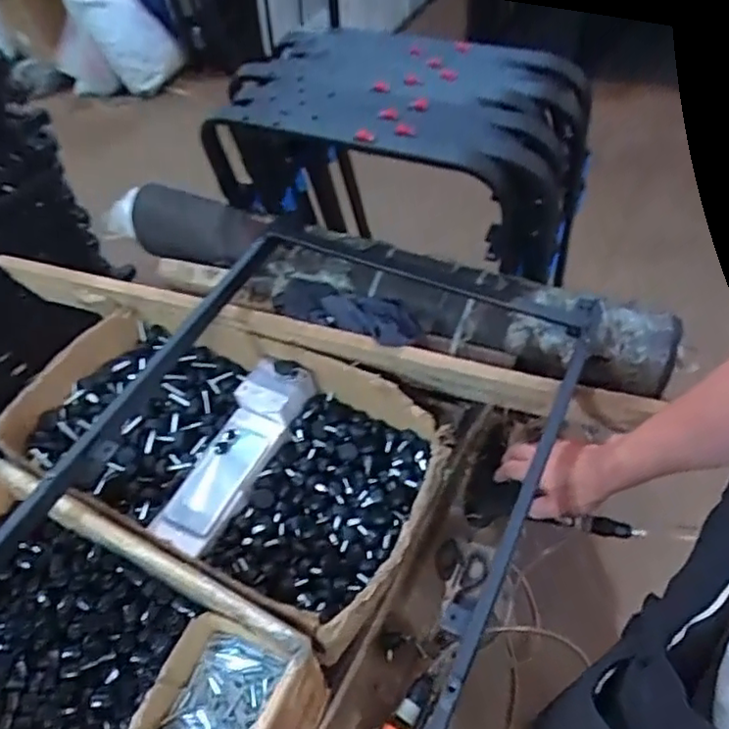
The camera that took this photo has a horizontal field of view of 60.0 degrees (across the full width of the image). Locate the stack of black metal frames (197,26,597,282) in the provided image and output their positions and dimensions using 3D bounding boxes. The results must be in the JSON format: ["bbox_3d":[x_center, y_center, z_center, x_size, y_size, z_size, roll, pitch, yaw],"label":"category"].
[{"bbox_3d":[0.045,-0.334,0.960,0.545,0.214,0.315,15,54,17],"label":"stack of black metal frames"}]

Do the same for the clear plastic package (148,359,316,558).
[{"bbox_3d":[-0.178,0.114,0.880,0.097,0.064,0.279,23,57,22],"label":"clear plastic package"}]

